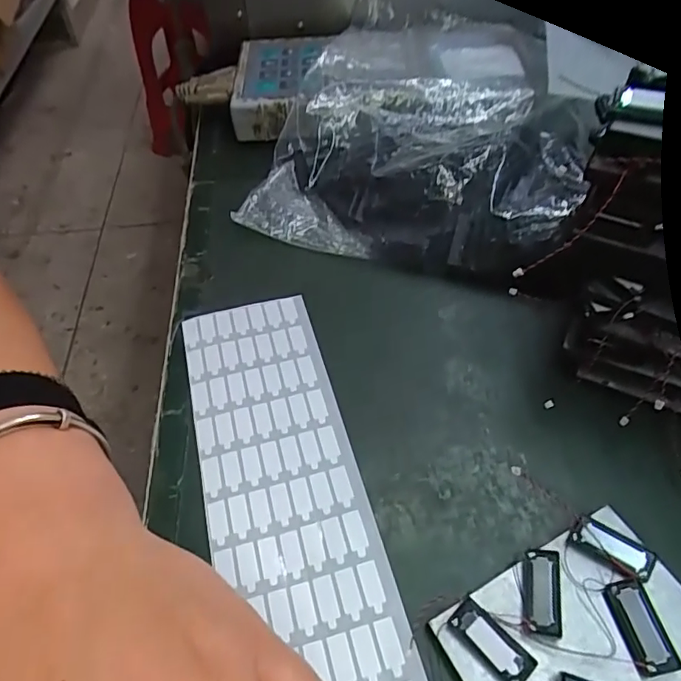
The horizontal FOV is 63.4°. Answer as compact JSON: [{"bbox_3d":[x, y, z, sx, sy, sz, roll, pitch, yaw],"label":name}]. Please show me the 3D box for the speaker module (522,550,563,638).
[{"bbox_3d":[0.067,0.083,0.182,0.012,0.006,0.026,7,53,11],"label":"speaker module"}]

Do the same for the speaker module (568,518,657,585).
[{"bbox_3d":[0.093,0.071,0.189,0.026,0.006,0.011,28,59,25],"label":"speaker module"}]

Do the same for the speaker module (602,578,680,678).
[{"bbox_3d":[0.096,0.090,0.174,0.015,0.006,0.026,-10,51,-3],"label":"speaker module"}]

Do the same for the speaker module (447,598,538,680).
[{"bbox_3d":[0.047,0.095,0.173,0.011,0.008,0.026,-37,57,-22],"label":"speaker module"}]

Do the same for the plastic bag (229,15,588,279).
[{"bbox_3d":[0.058,-0.131,0.335,0.175,0.040,0.205,15,55,17],"label":"plastic bag"}]

